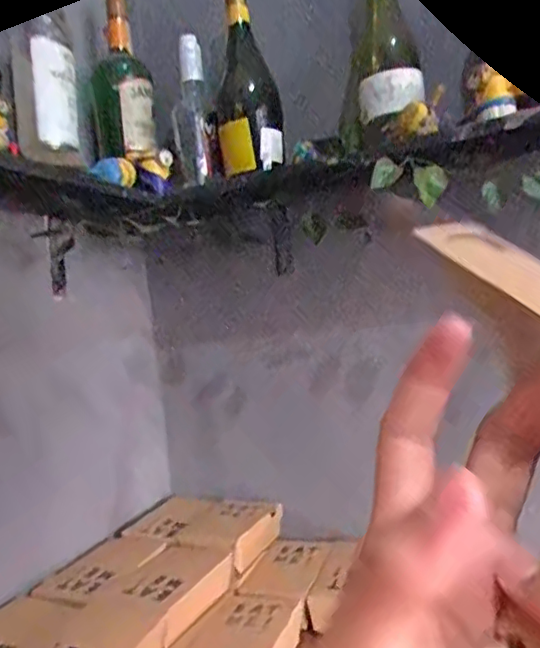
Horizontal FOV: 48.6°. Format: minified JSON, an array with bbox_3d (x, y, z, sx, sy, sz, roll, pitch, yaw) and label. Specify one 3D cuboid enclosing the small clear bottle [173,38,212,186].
[{"bbox_3d":[-0.105,-0.280,0.790,0.047,0.187,0.036,-6,1,-3],"label":"small clear bottle"}]

